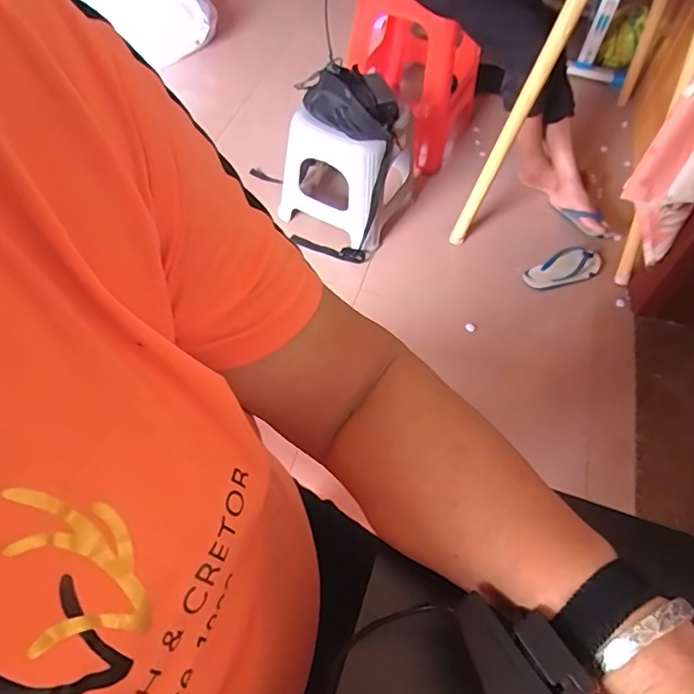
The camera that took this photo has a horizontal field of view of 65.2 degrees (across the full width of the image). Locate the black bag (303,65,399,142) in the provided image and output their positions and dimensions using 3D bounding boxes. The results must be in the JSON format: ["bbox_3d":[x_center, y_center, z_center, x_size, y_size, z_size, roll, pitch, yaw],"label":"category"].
[{"bbox_3d":[0.027,-0.588,1.292,0.230,0.088,0.167,30,61,16],"label":"black bag"}]

